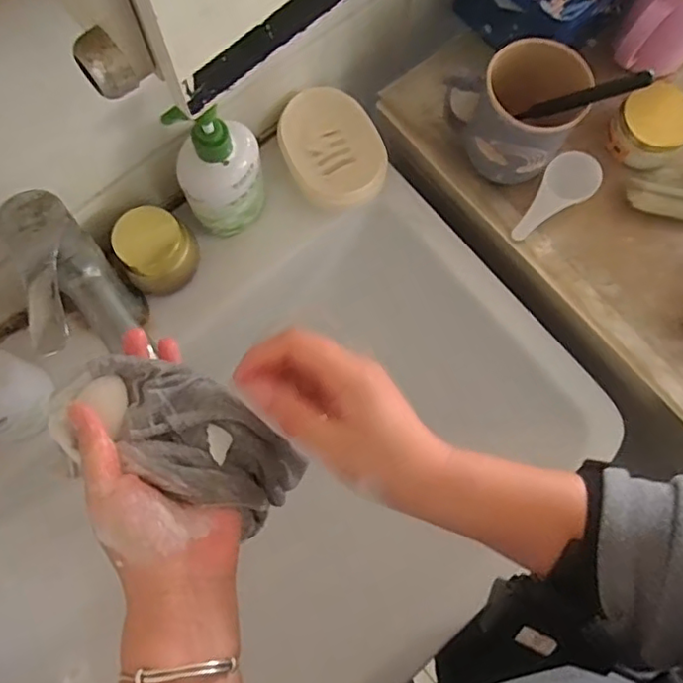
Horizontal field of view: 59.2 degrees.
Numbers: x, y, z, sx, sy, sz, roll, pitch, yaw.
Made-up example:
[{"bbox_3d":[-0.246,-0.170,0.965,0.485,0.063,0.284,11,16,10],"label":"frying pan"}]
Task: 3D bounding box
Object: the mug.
[{"bbox_3d":[0.154,-0.201,0.533,0.092,0.109,0.099,-30,79,-8],"label":"mug"}]

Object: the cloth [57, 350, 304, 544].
[{"bbox_3d":[-0.090,0.060,0.366,0.150,0.049,0.073,31,76,-16],"label":"cloth"}]

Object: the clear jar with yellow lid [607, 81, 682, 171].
[{"bbox_3d":[0.288,-0.200,0.559,0.065,0.043,0.065,0,76,-2],"label":"clear jar with yellow lid"}]

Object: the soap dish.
[{"bbox_3d":[-0.008,-0.184,0.582,0.089,0.028,0.119,-22,78,-7],"label":"soap dish"}]

